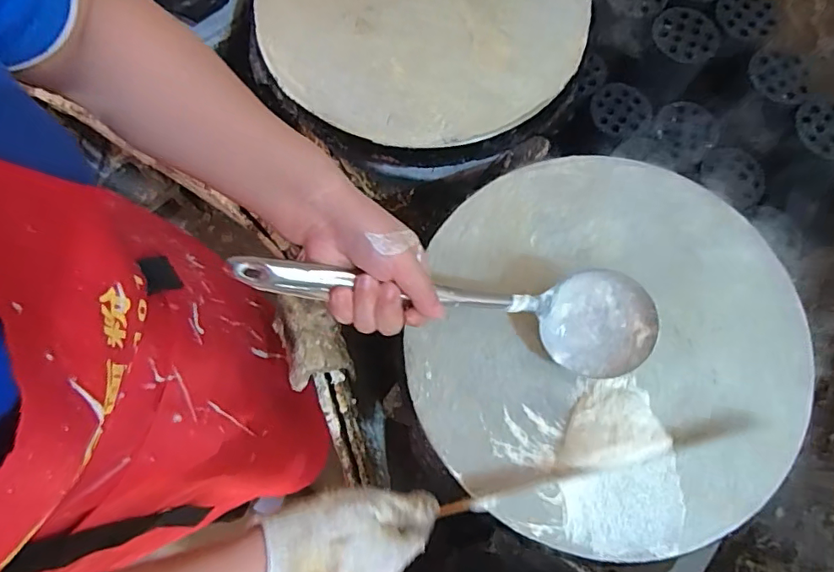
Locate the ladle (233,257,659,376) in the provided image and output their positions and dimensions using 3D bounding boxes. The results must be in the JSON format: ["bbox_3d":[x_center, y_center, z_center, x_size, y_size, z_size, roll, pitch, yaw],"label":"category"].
[{"bbox_3d":[0.036,0.012,0.400,0.338,0.075,0.079,11,73,-24],"label":"ladle"}]

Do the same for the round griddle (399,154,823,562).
[{"bbox_3d":[0.180,0.049,0.491,0.352,0.036,0.366,13,75,5],"label":"round griddle"}]

